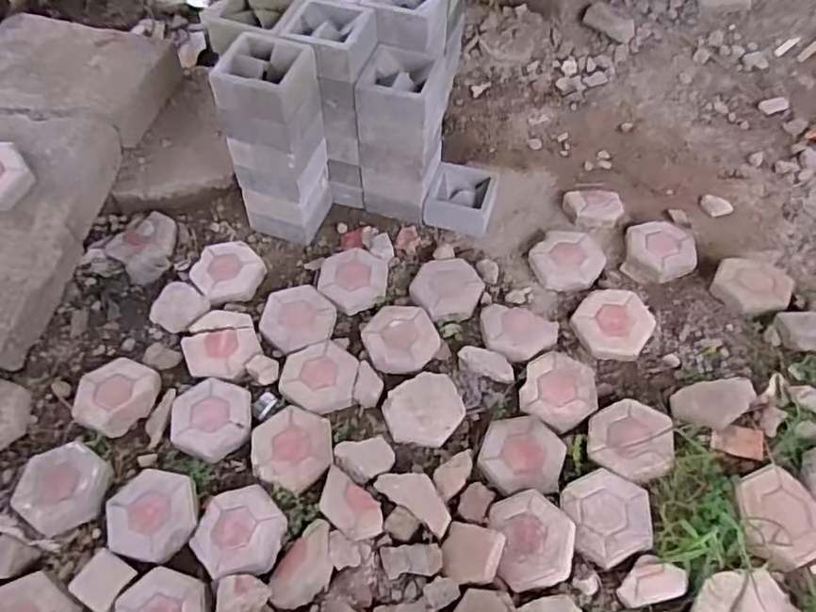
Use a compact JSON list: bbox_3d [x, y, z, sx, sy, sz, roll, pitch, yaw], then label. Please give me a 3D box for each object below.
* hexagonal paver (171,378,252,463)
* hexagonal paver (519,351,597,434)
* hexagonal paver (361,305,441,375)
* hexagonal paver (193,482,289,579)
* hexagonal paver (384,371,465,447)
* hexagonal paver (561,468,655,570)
[{"bbox_3d":[-0.504,0.288,1.592,0.196,0.041,0.214,-6,58,-1],"label":"hexagonal paver"},{"bbox_3d":[0.401,0.227,1.646,0.186,0.038,0.205,17,58,12],"label":"hexagonal paver"},{"bbox_3d":[-0.022,0.084,1.771,0.200,0.048,0.223,-25,59,-14],"label":"hexagonal paver"},{"bbox_3d":[-0.400,0.524,1.456,0.214,0.050,0.214,-1,58,2],"label":"hexagonal paver"},{"bbox_3d":[0.045,0.277,1.632,0.212,0.048,0.196,-30,61,-17],"label":"hexagonal paver"},{"bbox_3d":[0.464,0.485,1.437,0.199,0.052,0.210,-20,59,-10],"label":"hexagonal paver"}]

